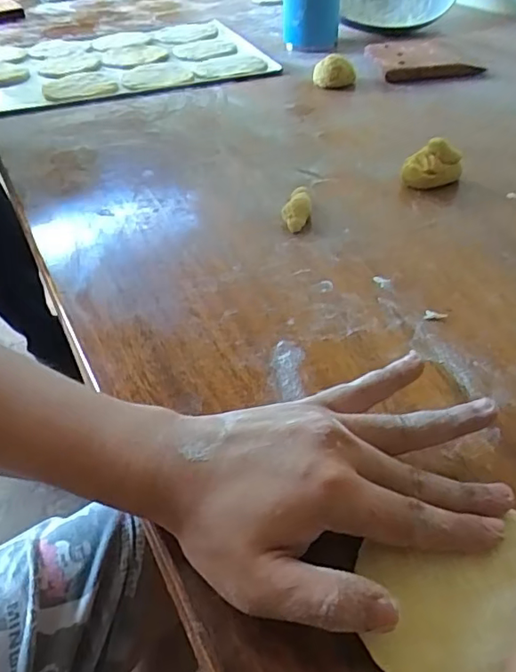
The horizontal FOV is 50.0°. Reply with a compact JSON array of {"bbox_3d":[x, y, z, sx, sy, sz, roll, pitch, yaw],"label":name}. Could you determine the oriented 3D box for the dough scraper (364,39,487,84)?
[{"bbox_3d":[0.233,-0.410,0.822,0.138,0.022,0.151,-9,42,-8],"label":"dough scraper"}]

